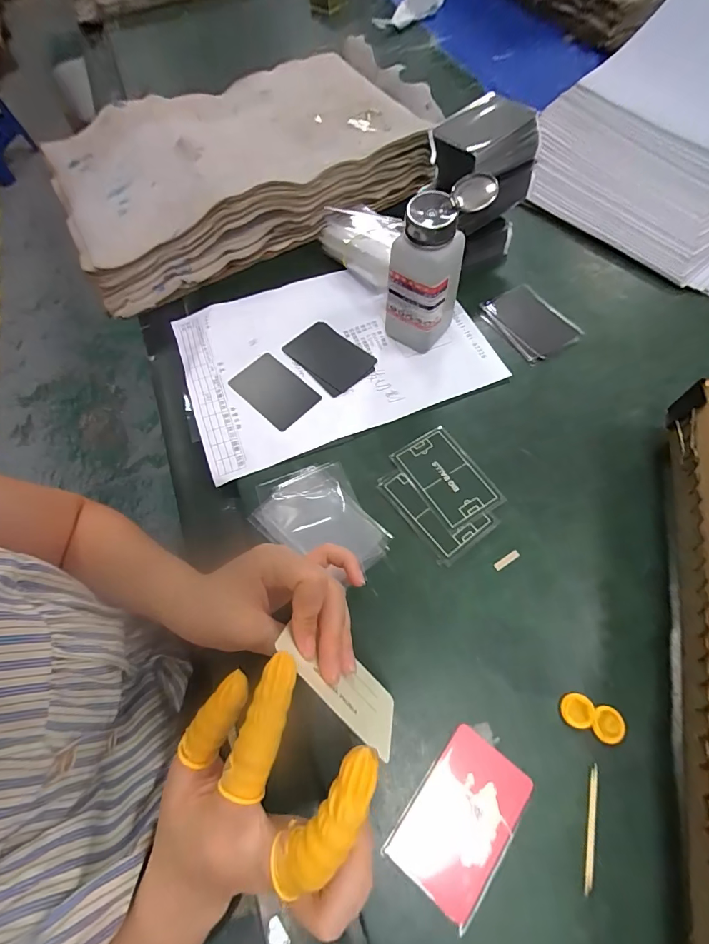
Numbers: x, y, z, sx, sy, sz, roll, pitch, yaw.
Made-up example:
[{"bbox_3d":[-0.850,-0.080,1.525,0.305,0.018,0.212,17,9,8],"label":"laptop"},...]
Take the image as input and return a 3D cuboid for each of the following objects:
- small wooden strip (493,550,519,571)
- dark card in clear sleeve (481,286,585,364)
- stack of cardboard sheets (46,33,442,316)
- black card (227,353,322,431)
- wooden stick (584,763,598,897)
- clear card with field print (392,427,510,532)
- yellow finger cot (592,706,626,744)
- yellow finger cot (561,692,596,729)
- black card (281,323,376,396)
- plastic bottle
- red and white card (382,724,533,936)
[{"bbox_3d":[0.120,0.069,0.320,0.022,0.004,0.006,-30,67,-11],"label":"small wooden strip"},{"bbox_3d":[0.179,-0.157,0.421,0.063,0.012,0.093,-32,68,-11],"label":"dark card in clear sleeve"},{"bbox_3d":[-0.129,-0.391,0.516,0.452,0.092,0.292,-24,66,-8],"label":"stack of cardboard sheets"},{"bbox_3d":[-0.080,-0.082,0.409,0.085,0.004,0.053,41,77,19],"label":"black card"},{"bbox_3d":[0.143,0.214,0.246,0.005,0.004,0.064,14,67,9],"label":"wooden stick"},{"bbox_3d":[0.079,0.004,0.352,0.054,0.004,0.087,-31,67,-11],"label":"clear card with field print"},{"bbox_3d":[0.167,0.166,0.266,0.019,0.004,0.021,22,68,13],"label":"yellow finger cot"},{"bbox_3d":[0.149,0.159,0.272,0.020,0.004,0.020,-1,65,2],"label":"yellow finger cot"},{"bbox_3d":[-0.025,-0.120,0.420,0.060,0.004,0.089,-39,69,-14],"label":"black card"},{"bbox_3d":[0.067,-0.179,0.367,0.070,0.137,0.057,-38,69,-14],"label":"plastic bottle"},{"bbox_3d":[0.066,0.213,0.253,0.057,0.004,0.086,34,68,20],"label":"red and white card"}]

